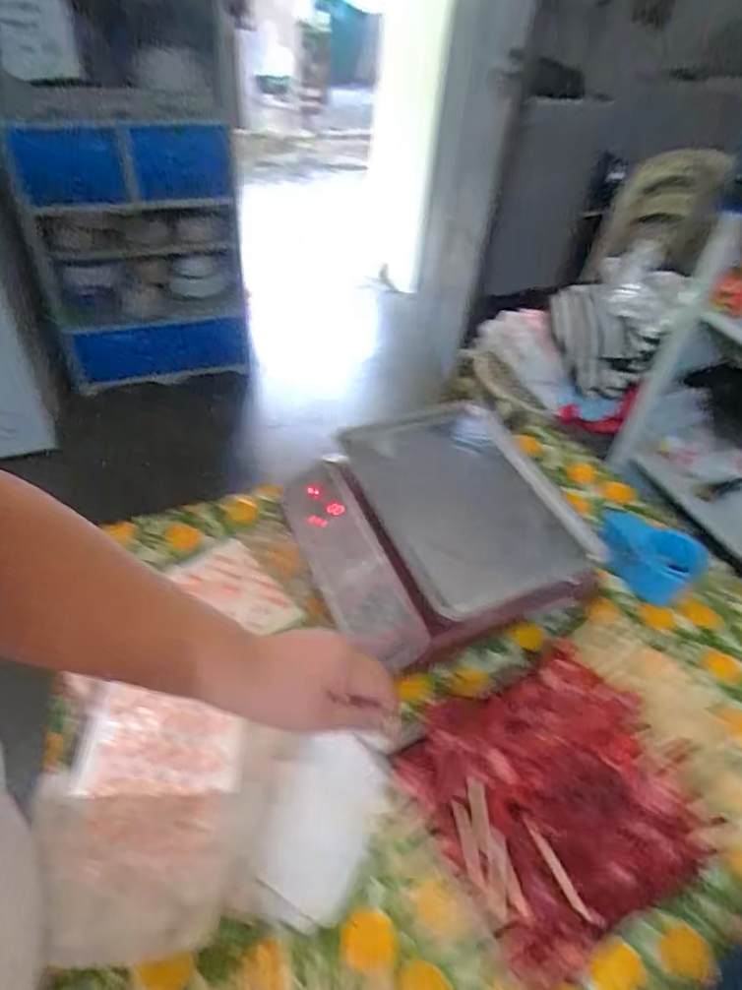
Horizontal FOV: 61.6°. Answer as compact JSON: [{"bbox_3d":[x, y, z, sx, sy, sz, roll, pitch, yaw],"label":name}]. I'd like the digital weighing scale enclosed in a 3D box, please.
[{"bbox_3d":[0.085,0.039,0.822,0.339,0.128,0.338,-13,48,-18],"label":"digital weighing scale"}]

